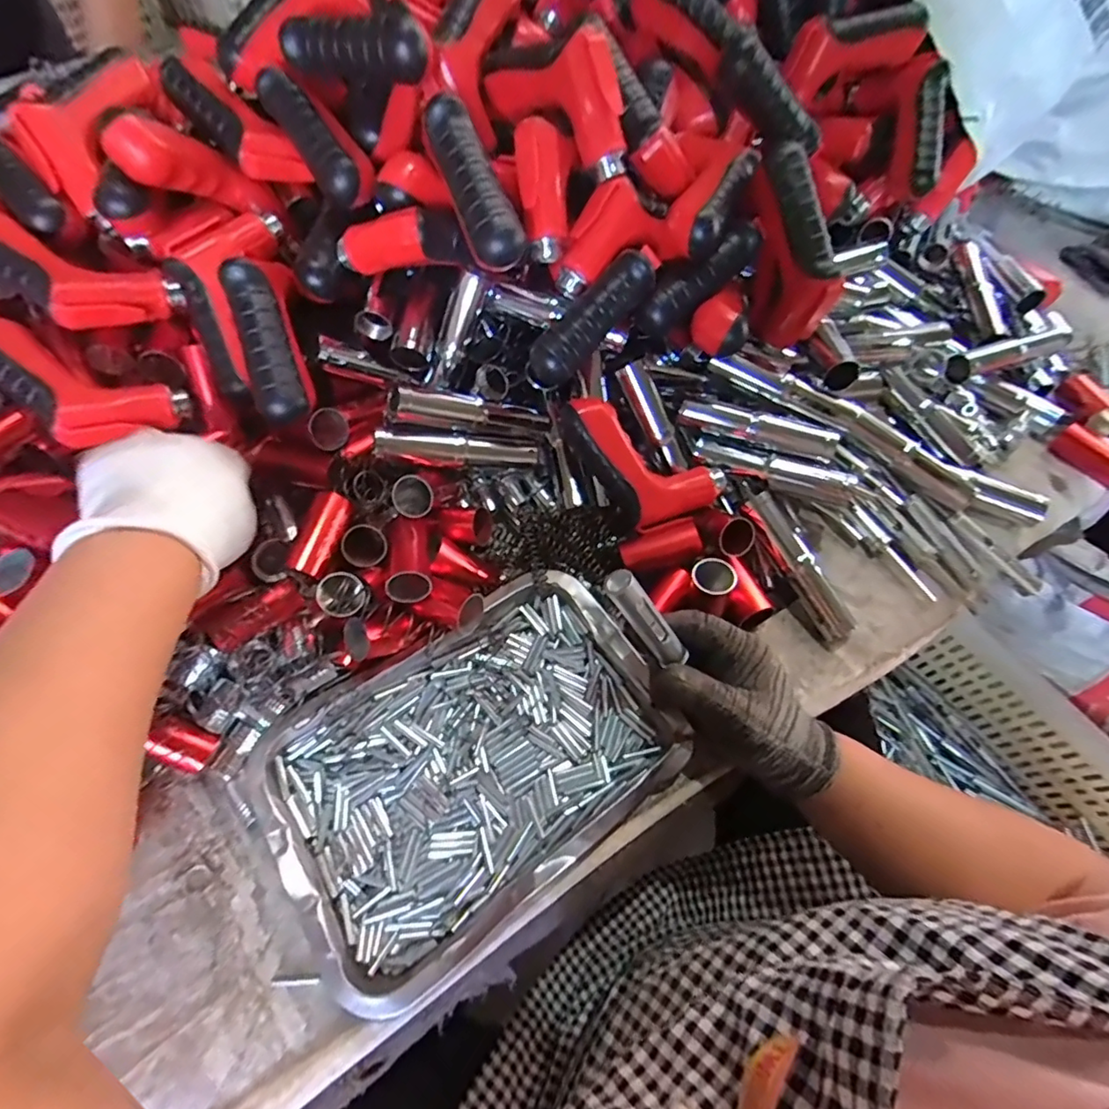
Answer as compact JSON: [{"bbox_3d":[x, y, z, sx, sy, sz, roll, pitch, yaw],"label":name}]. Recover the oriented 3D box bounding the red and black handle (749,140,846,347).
[{"bbox_3d":[0.176,-0.224,0.427,0.030,0.114,0.093,-26,66,-14],"label":"red and black handle"}]

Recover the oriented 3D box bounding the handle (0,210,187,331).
[{"bbox_3d":[-0.349,-0.198,0.395,0.134,0.030,0.069,24,62,-11],"label":"handle"}]

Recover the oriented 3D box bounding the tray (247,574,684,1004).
[{"bbox_3d":[-0.052,0.132,0.372,0.254,0.028,0.172,-33,68,-18],"label":"tray"}]

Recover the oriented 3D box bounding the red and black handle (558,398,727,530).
[{"bbox_3d":[0.060,-0.065,0.426,0.132,0.032,0.056,32,63,-12],"label":"red and black handle"}]

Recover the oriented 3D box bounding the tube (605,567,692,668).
[{"bbox_3d":[0.056,0.041,0.331,0.013,0.079,0.018,5,51,49],"label":"tube"}]

